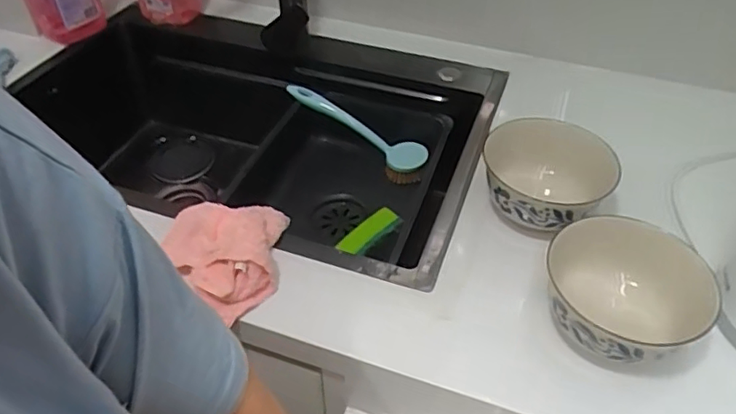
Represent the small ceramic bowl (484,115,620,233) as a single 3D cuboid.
[{"bbox_3d":[0.191,-0.030,0.617,0.130,0.076,0.121,0,44,0],"label":"small ceramic bowl"}]

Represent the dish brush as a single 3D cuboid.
[{"bbox_3d":[-0.017,-0.119,0.878,0.235,0.061,0.042,33,48,-2],"label":"dish brush"}]

